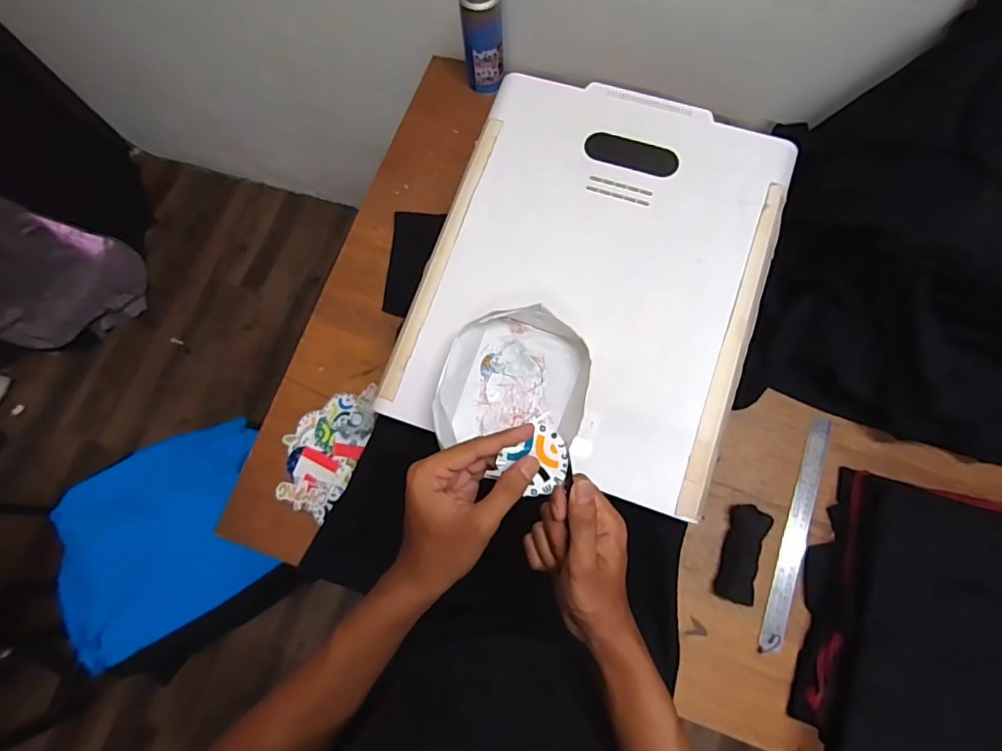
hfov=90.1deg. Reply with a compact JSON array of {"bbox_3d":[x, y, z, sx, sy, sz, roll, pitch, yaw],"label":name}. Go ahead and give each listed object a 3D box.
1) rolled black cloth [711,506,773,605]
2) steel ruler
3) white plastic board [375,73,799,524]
[{"bbox_3d":[0.328,0.242,0.676,0.046,0.024,0.123,17,78,6],"label":"rolled black cloth"},{"bbox_3d":[0.408,0.213,0.688,0.032,0.007,0.323,18,77,14],"label":"steel ruler"},{"bbox_3d":[0.116,-0.135,0.620,0.401,0.025,0.500,19,78,6],"label":"white plastic board"}]

